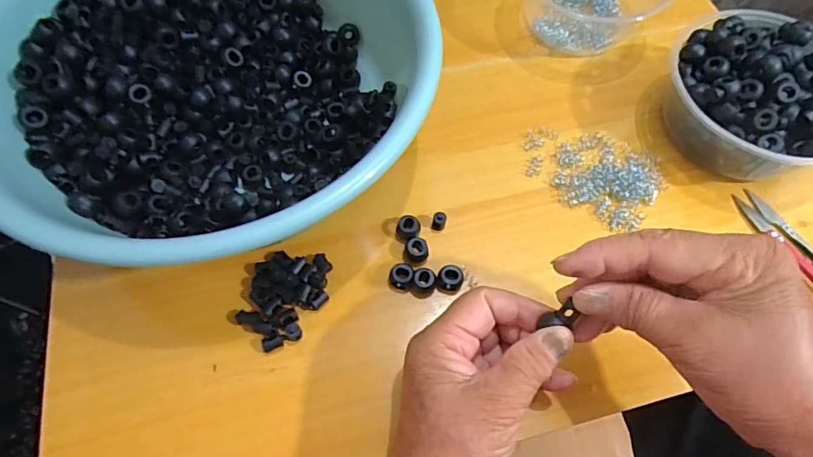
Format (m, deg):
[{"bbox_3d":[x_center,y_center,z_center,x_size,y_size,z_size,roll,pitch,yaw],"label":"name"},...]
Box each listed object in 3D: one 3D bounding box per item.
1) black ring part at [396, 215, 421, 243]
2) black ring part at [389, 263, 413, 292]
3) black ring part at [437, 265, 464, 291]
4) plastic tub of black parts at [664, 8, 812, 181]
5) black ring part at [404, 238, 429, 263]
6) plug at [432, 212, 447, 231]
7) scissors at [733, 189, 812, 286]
[{"bbox_3d":[0.002,0.000,0.343,0.017,0.012,0.016,0,63,0],"label":"black ring part"},{"bbox_3d":[-0.004,0.034,0.328,0.016,0.014,0.016,0,63,0],"label":"black ring part"},{"bbox_3d":[0.031,0.034,0.327,0.017,0.016,0.015,14,64,6],"label":"black ring part"},{"bbox_3d":[0.266,-0.098,0.356,0.136,0.064,0.124,0,63,0],"label":"plastic tub of black parts"},{"bbox_3d":[0.007,0.015,0.337,0.016,0.010,0.015,0,63,0],"label":"black ring part"},{"bbox_3d":[0.024,-0.005,0.347,0.010,0.013,0.010,0,63,0],"label":"plug"},{"bbox_3d":[0.280,0.013,0.341,0.022,0.009,0.101,-22,65,-11],"label":"scissors"}]

